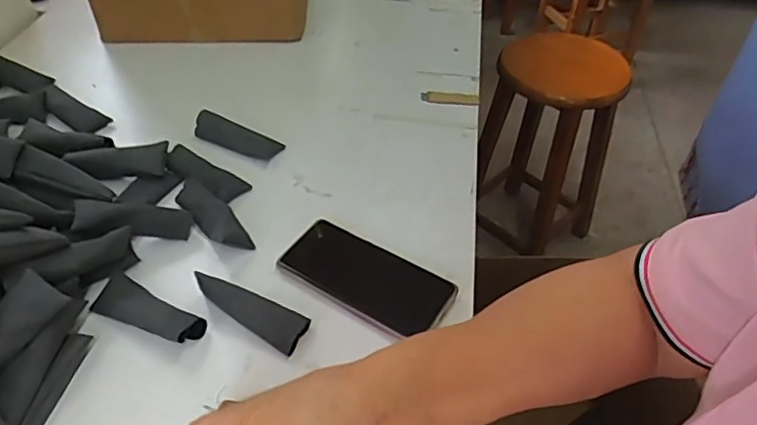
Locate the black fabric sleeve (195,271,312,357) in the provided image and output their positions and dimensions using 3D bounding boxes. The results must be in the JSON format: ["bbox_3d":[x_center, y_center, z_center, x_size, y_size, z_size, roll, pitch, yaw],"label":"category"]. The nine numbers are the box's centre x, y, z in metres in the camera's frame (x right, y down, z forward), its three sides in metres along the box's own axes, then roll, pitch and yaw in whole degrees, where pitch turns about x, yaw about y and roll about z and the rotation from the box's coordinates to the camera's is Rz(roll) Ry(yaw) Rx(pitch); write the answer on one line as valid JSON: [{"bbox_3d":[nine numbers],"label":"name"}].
[{"bbox_3d":[-0.109,0.081,0.495,0.099,0.031,0.034,25,50,21],"label":"black fabric sleeve"}]

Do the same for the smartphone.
[{"bbox_3d":[-0.012,0.060,0.532,0.159,0.011,0.077,25,50,21],"label":"smartphone"}]

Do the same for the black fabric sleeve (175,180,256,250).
[{"bbox_3d":[-0.166,0.004,0.569,0.098,0.024,0.032,40,56,16],"label":"black fabric sleeve"}]

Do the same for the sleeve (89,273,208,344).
[{"bbox_3d":[-0.202,0.083,0.494,0.110,0.016,0.037,19,48,16],"label":"sleeve"}]

